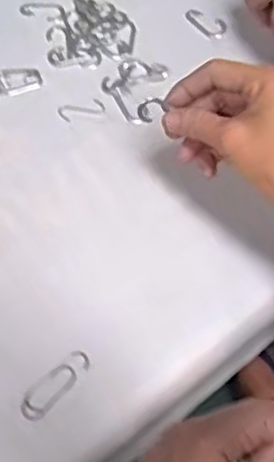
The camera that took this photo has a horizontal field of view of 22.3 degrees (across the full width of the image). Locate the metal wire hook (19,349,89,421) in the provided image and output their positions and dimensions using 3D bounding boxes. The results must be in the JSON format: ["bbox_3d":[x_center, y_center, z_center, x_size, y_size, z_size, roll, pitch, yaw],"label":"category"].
[{"bbox_3d":[-0.054,0.098,0.451,0.020,0.004,0.054,41,73,15],"label":"metal wire hook"}]

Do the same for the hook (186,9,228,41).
[{"bbox_3d":[0.056,-0.172,0.570,0.037,0.004,0.020,42,73,15],"label":"hook"}]

